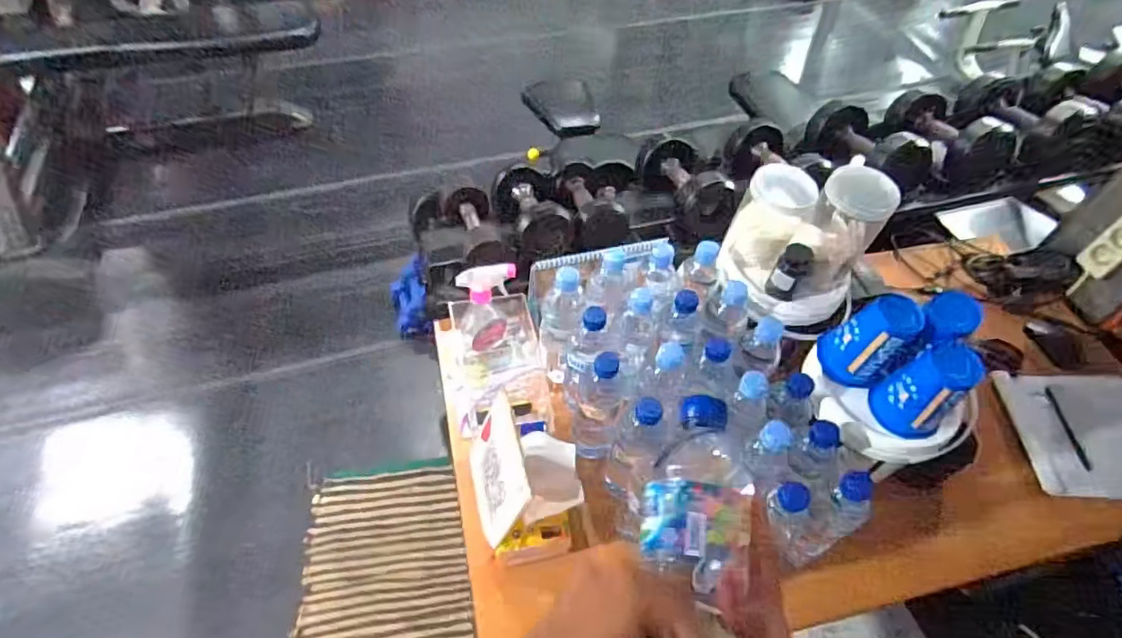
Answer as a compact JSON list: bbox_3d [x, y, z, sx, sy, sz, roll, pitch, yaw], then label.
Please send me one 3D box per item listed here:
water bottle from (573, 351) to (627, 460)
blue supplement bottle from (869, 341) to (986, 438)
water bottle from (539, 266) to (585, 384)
[{"bbox_3d":[0.054,0.127,0.829,0.065,0.234,0.052,12,52,6],"label":"water bottle"},{"bbox_3d":[0.449,0.089,0.722,0.073,0.119,0.070,-9,52,-10],"label":"blue supplement bottle"},{"bbox_3d":[0.002,0.019,0.884,0.058,0.205,0.068,-4,52,-6],"label":"water bottle"}]

